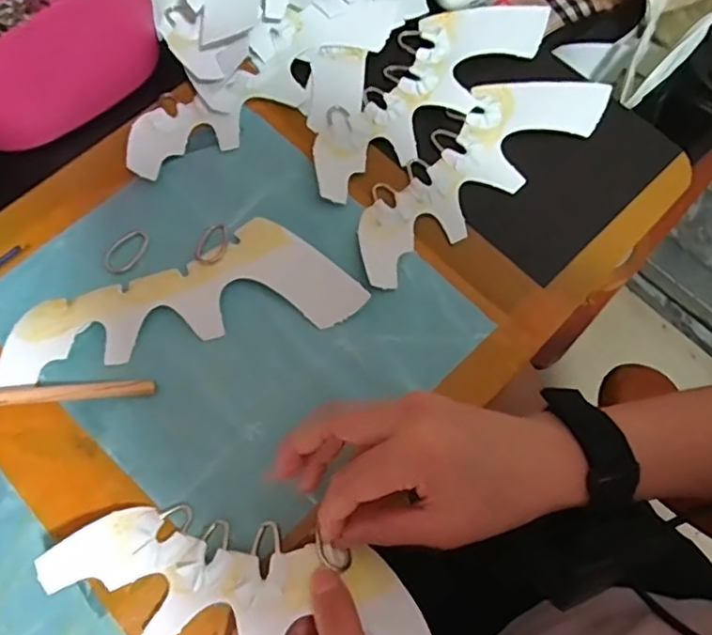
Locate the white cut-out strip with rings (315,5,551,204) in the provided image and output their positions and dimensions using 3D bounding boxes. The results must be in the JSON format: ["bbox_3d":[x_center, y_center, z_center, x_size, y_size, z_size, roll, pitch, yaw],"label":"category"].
[{"bbox_3d":[0.047,-0.175,0.455,0.076,0.015,0.231,41,73,12],"label":"white cut-out strip with rings"}]

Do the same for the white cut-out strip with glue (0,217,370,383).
[{"bbox_3d":[-0.112,-0.012,0.390,0.221,0.010,0.078,-15,71,-8],"label":"white cut-out strip with glue"}]

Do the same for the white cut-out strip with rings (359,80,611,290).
[{"bbox_3d":[0.084,-0.114,0.439,0.233,0.014,0.074,-39,76,-16],"label":"white cut-out strip with rings"}]

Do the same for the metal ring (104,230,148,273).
[{"bbox_3d":[-0.154,-0.045,0.406,0.021,0.004,0.033,31,78,-1],"label":"metal ring"}]

